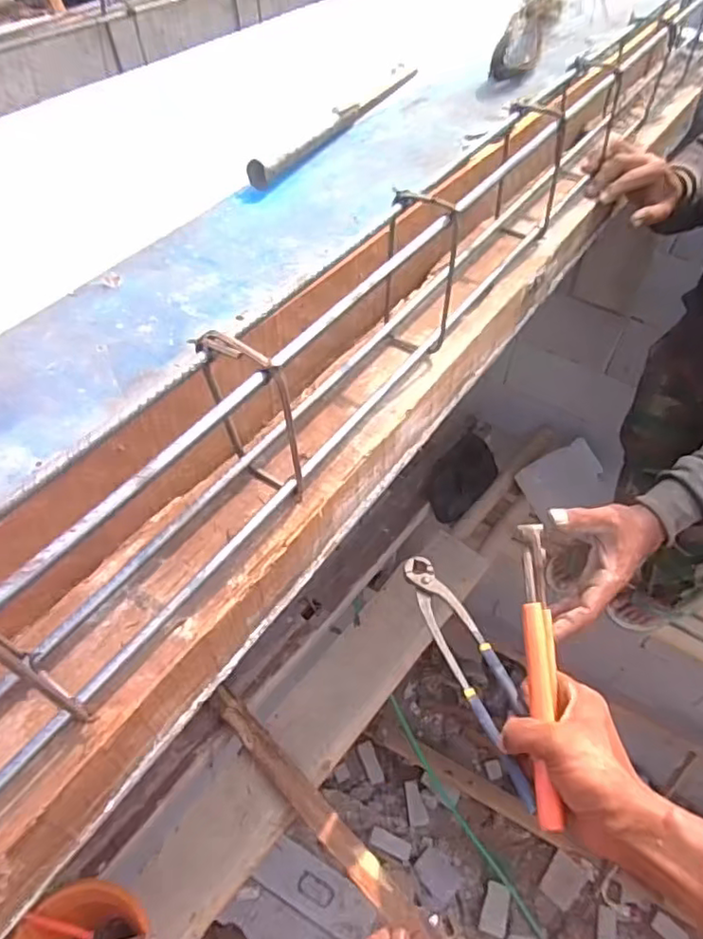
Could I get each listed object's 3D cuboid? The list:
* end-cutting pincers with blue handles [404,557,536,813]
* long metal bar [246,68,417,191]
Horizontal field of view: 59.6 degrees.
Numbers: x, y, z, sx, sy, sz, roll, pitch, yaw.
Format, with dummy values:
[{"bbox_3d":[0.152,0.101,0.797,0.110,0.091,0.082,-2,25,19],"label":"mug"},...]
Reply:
[{"bbox_3d":[0.106,0.165,0.538,0.040,0.018,0.240,-12,42,-12],"label":"end-cutting pincers with blue handles"},{"bbox_3d":[-0.009,-0.442,0.762,0.030,0.028,0.411,21,53,15],"label":"long metal bar"}]

